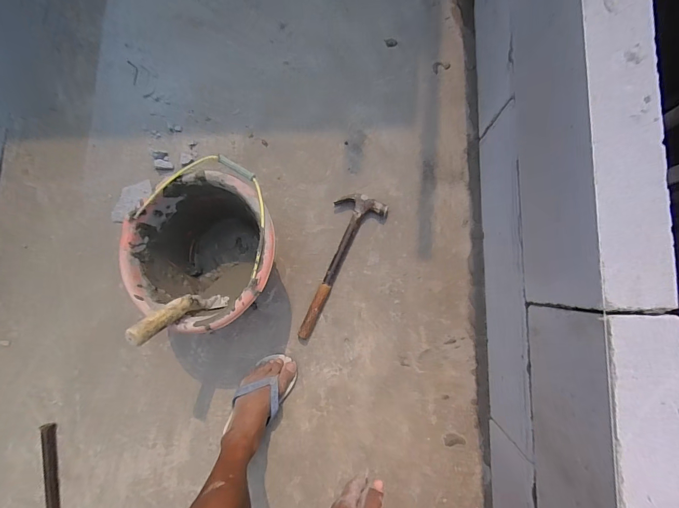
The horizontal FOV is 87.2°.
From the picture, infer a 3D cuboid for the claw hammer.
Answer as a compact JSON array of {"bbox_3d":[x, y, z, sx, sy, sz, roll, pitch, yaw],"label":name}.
[{"bbox_3d":[-0.019,0.022,0.802,0.104,0.034,0.341,28,88,7],"label":"claw hammer"}]

